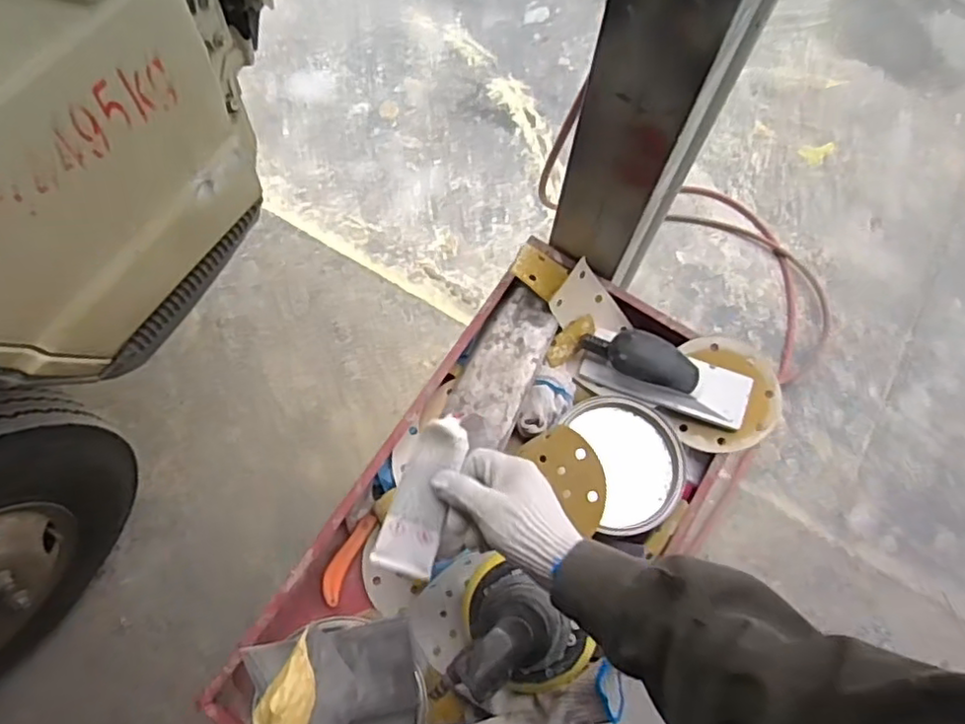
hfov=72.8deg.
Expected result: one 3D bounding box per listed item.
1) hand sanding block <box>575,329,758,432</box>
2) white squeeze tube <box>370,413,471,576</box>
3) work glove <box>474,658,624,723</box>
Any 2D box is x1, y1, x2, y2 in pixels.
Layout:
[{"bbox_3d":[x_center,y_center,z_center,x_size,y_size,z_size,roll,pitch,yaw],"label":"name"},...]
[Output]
[{"bbox_3d":[0.223,0.013,0.794,0.211,0.052,0.080,20,70,5],"label":"hand sanding block"},{"bbox_3d":[-0.050,0.116,0.569,0.049,0.017,0.135,17,83,3],"label":"white squeeze tube"},{"bbox_3d":[0.063,0.365,0.667,0.167,0.045,0.073,-29,75,10],"label":"work glove"}]

